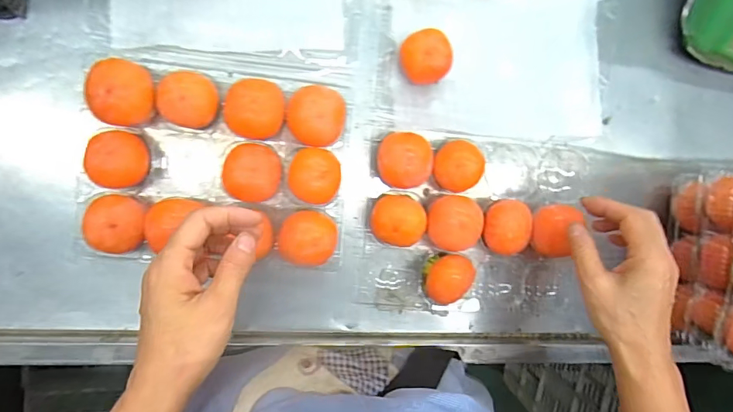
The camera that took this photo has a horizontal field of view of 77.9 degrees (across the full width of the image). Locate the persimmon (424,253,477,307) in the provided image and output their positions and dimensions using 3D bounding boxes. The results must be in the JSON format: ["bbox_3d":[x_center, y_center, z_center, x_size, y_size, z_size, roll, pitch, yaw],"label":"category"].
[{"bbox_3d":[0.074,0.064,0.424,0.040,0.044,0.048,43,88,-9],"label":"persimmon"}]

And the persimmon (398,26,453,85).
[{"bbox_3d":[0.054,-0.134,0.410,0.042,0.032,0.043,-10,96,-7],"label":"persimmon"}]

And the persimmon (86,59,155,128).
[{"bbox_3d":[-0.197,-0.090,0.367,0.048,0.039,0.051,5,94,-9],"label":"persimmon"}]

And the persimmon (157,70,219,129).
[{"bbox_3d":[-0.147,-0.087,0.379,0.044,0.044,0.042,-1,95,-8],"label":"persimmon"}]

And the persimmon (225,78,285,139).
[{"bbox_3d":[-0.095,-0.082,0.392,0.046,0.035,0.048,-1,95,-8],"label":"persimmon"}]

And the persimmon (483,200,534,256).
[{"bbox_3d":[0.134,0.019,0.430,0.048,0.038,0.050,5,94,-9],"label":"persimmon"}]

